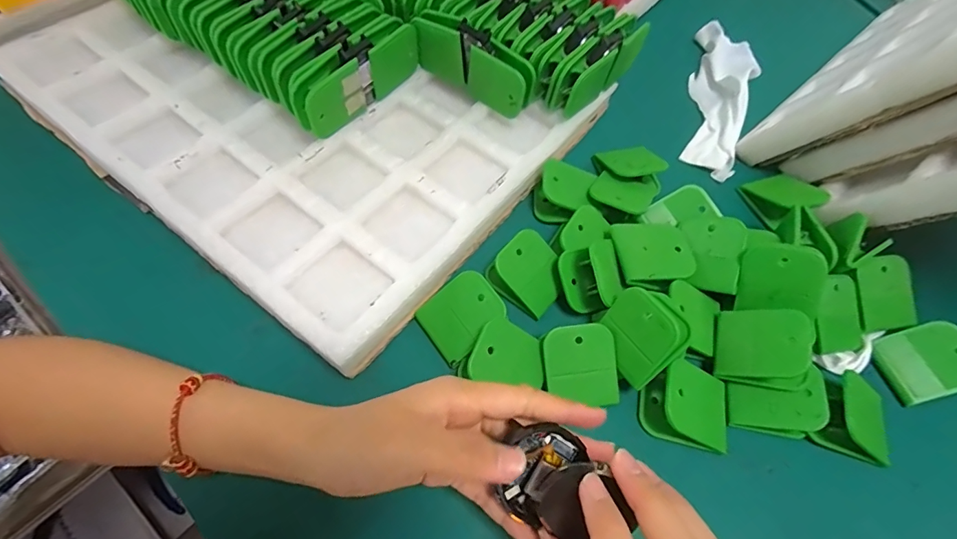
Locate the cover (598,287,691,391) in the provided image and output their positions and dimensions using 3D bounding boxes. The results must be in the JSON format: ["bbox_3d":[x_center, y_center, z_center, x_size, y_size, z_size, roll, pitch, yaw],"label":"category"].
[{"bbox_3d":[0.108,0.041,0.293,0.025,0.051,0.049,0,44,-42],"label":"cover"}]

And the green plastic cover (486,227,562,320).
[{"bbox_3d":[0.038,0.004,0.334,0.044,0.032,0.051,-37,68,-21],"label":"green plastic cover"}]

